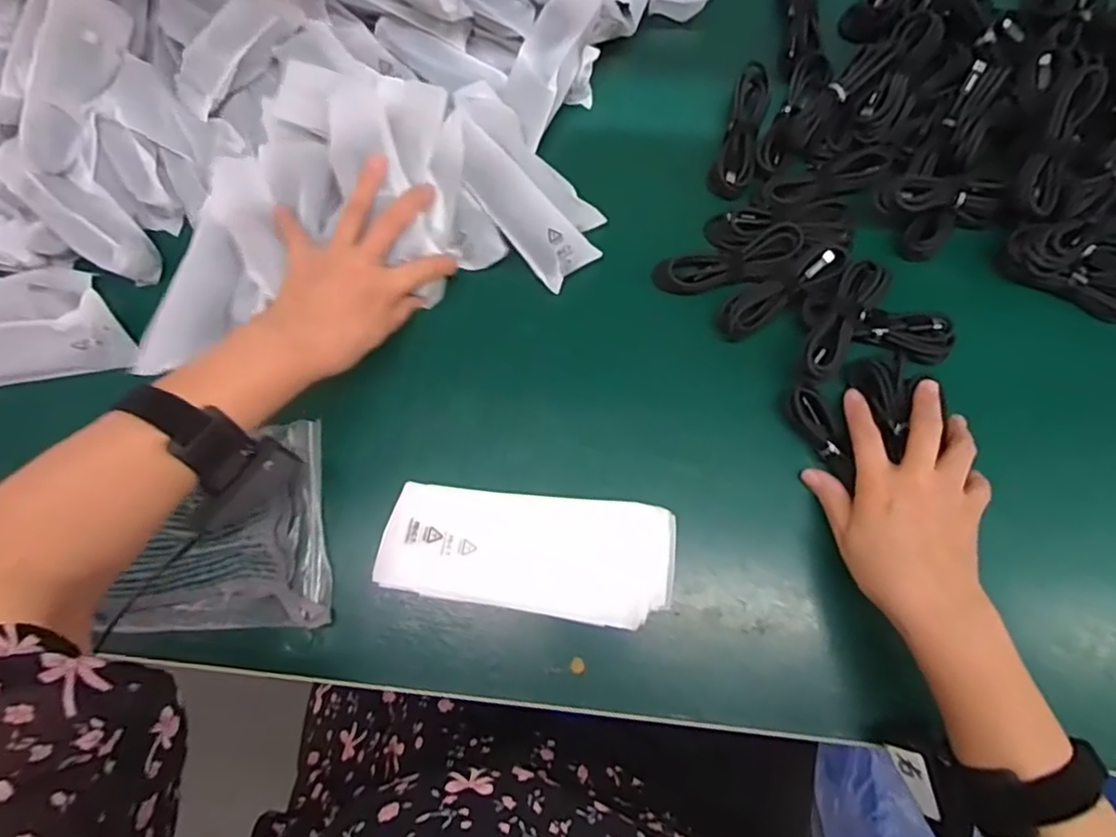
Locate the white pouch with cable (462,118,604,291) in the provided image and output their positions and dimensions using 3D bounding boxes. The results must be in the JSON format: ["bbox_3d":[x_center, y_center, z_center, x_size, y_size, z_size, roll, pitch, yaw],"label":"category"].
[{"bbox_3d":[-0.029,-0.167,0.487,0.046,0.022,0.136,-41,93,-9],"label":"white pouch with cable"}]

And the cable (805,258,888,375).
[{"bbox_3d":[0.211,-0.072,0.458,0.031,0.019,0.099,30,78,8],"label":"cable"}]

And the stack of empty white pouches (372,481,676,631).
[{"bbox_3d":[-0.021,0.095,0.450,0.205,0.012,0.084,9,76,3],"label":"stack of empty white pouches"}]

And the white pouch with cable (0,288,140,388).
[{"bbox_3d":[-0.409,-0.054,0.486,0.162,0.030,0.061,-10,76,-2],"label":"white pouch with cable"}]

